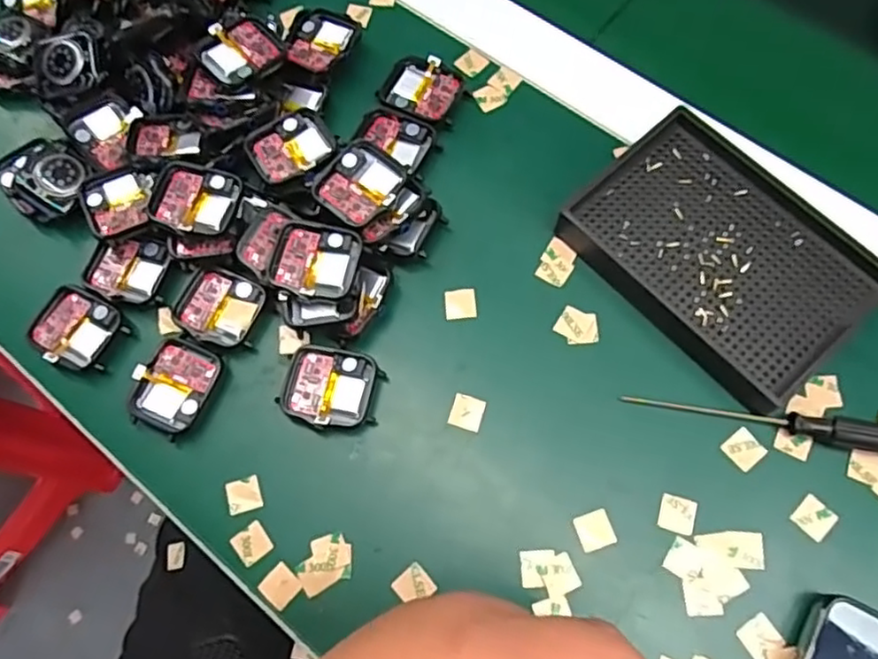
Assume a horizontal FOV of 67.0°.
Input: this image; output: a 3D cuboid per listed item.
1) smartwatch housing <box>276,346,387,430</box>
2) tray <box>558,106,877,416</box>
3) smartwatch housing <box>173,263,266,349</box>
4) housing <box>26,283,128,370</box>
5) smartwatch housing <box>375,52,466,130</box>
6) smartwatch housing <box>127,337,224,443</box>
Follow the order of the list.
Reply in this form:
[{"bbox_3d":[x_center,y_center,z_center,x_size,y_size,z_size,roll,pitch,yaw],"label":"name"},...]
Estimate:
[{"bbox_3d":[-0.052,0.029,0.325,0.045,0.012,0.039,11,71,7],"label":"smartwatch housing"},{"bbox_3d":[0.143,-0.038,0.331,0.095,0.023,0.137,-41,73,-12],"label":"tray"},{"bbox_3d":[-0.111,-0.011,0.340,0.042,0.008,0.037,23,72,11],"label":"smartwatch housing"},{"bbox_3d":[-0.185,0.000,0.339,0.045,0.005,0.037,26,73,12],"label":"housing"},{"bbox_3d":[-0.009,-0.135,0.376,0.045,0.010,0.037,29,74,13],"label":"smartwatch housing"},{"bbox_3d":[-0.130,0.028,0.327,0.036,0.008,0.044,22,72,10],"label":"smartwatch housing"}]

